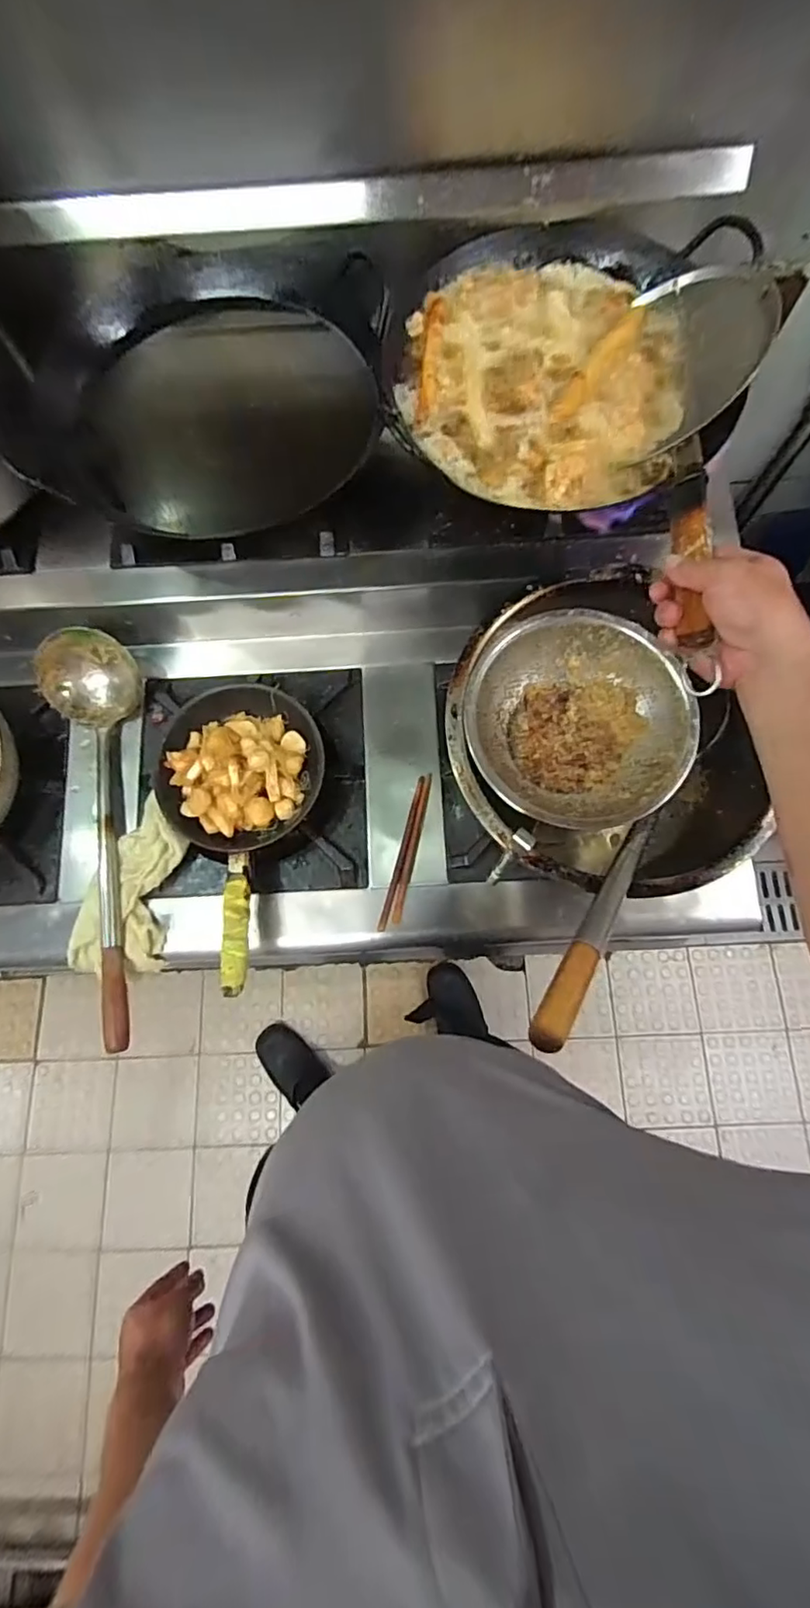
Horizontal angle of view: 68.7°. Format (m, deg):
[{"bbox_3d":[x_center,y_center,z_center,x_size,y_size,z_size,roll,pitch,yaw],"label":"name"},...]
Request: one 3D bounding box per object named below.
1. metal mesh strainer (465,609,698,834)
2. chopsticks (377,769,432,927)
[{"bbox_3d":[0.177,-0.083,0.644,0.216,0.080,0.226,0,76,1],"label":"metal mesh strainer"},{"bbox_3d":[0.005,0.061,0.763,0.025,0.008,0.202,14,76,5],"label":"chopsticks"}]

